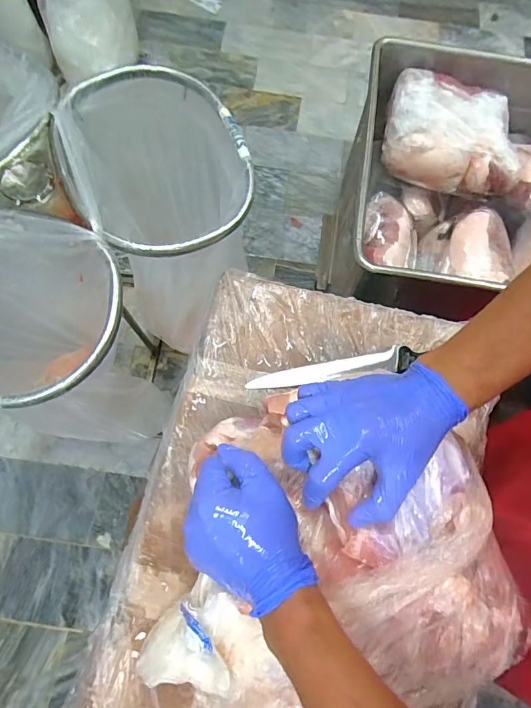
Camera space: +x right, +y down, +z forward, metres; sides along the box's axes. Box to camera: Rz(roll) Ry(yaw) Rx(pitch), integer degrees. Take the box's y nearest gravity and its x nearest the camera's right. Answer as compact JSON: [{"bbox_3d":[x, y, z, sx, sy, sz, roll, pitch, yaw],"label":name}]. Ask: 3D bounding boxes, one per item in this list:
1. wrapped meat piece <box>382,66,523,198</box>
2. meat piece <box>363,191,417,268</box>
[{"bbox_3d":[0.439,-0.521,0.966,0.306,0.104,0.240,10,70,1],"label":"wrapped meat piece"},{"bbox_3d":[0.279,-0.266,0.909,0.136,0.053,0.187,5,70,-1],"label":"meat piece"}]

